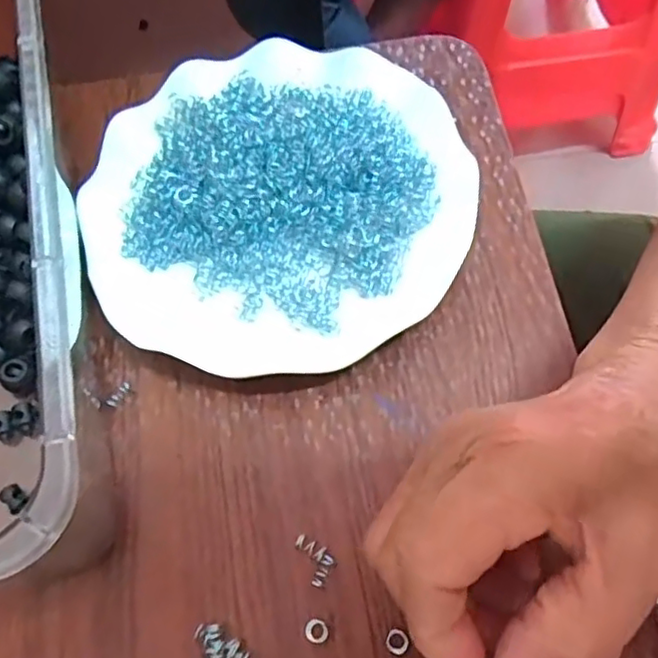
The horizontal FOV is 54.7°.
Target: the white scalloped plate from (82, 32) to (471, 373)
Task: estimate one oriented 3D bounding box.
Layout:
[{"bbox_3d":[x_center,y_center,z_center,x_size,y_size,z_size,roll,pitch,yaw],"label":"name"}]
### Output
[{"bbox_3d":[-0.024,-0.064,0.308,0.179,0.024,0.176,-1,65,2],"label":"white scalloped plate"}]

